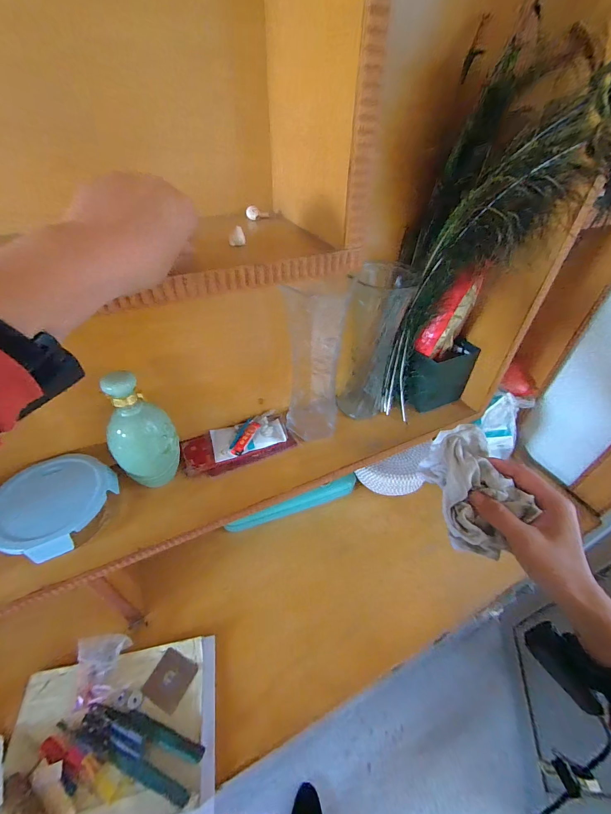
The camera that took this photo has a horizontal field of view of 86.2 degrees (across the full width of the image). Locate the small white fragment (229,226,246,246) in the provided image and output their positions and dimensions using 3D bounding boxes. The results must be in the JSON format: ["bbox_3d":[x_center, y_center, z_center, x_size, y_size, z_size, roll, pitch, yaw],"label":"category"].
[{"bbox_3d":[-0.067,-0.166,0.317,0.016,0.016,0.008,-6,43,-9],"label":"small white fragment"}]

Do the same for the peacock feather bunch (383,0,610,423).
[{"bbox_3d":[0.286,-0.225,0.527,0.260,0.537,0.159,12,43,10],"label":"peacock feather bunch"}]

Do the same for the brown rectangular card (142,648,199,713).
[{"bbox_3d":[-0.218,0.439,0.525,0.063,0.004,0.065,18,45,17],"label":"brown rectangular card"}]

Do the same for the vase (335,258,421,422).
[{"bbox_3d":[0.121,-0.112,0.625,0.108,0.278,0.111,15,44,14],"label":"vase"}]

